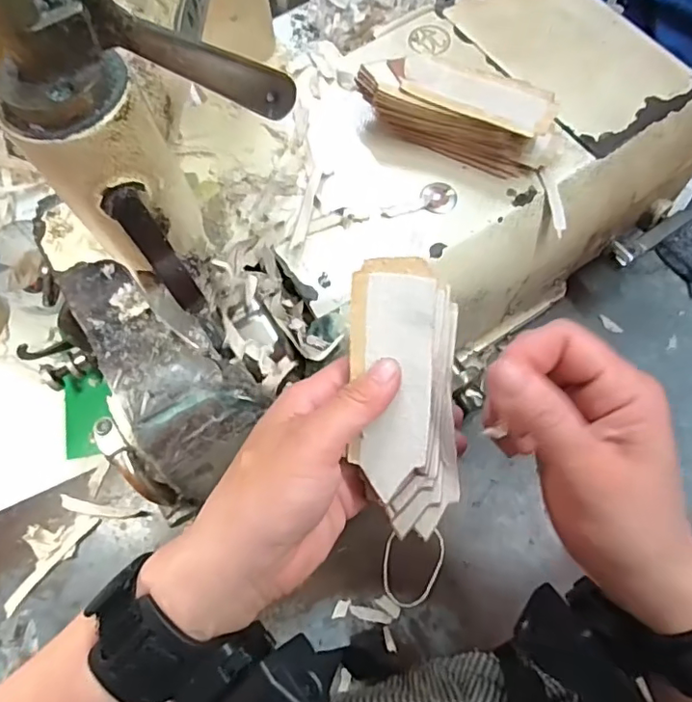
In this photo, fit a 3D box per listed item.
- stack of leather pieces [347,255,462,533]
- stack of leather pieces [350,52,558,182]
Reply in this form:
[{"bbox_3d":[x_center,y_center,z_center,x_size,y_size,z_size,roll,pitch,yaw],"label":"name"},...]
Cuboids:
[{"bbox_3d":[0.029,0.021,0.255,0.050,0.020,0.129,-4,86,1],"label":"stack of leather pieces"},{"bbox_3d":[0.074,-0.158,0.364,0.130,0.038,0.045,21,72,10],"label":"stack of leather pieces"}]

